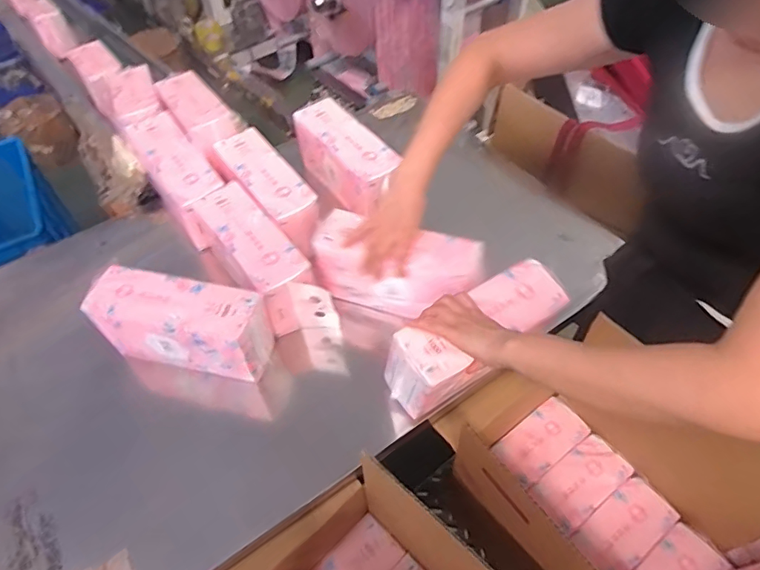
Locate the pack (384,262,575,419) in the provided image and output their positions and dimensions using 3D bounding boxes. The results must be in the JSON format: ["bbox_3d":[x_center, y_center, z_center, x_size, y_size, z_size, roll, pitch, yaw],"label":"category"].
[{"bbox_3d":[0.140,0.075,0.731,0.266,0.124,0.087,-28,55,-17],"label":"pack"}]

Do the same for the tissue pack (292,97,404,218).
[{"bbox_3d":[-0.062,-0.245,1.015,0.104,0.124,0.259,-30,56,-19],"label":"tissue pack"}]

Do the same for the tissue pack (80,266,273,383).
[{"bbox_3d":[-0.301,0.062,0.793,0.254,0.129,0.088,8,53,10],"label":"tissue pack"}]

